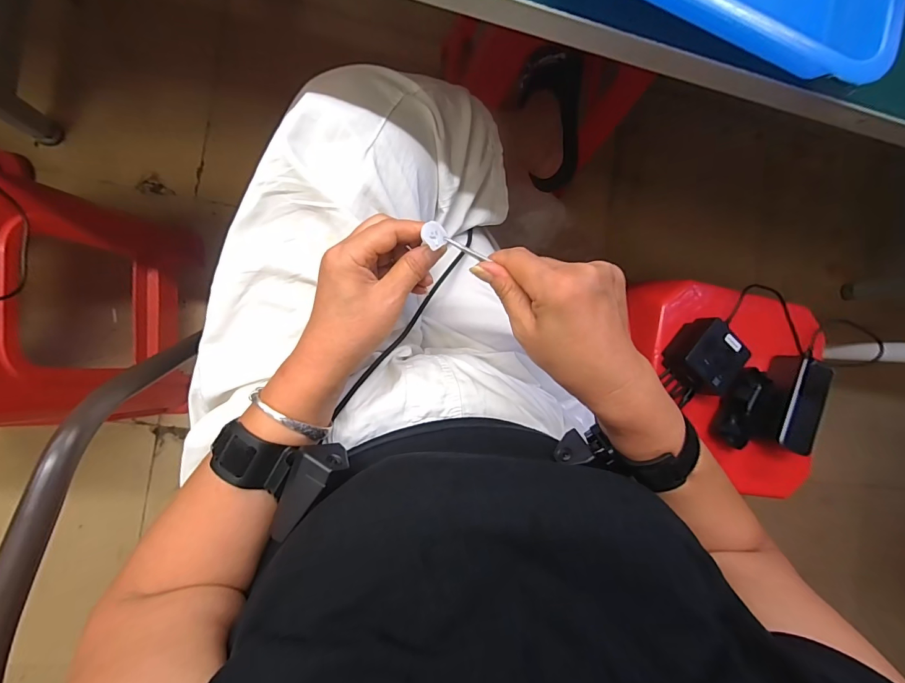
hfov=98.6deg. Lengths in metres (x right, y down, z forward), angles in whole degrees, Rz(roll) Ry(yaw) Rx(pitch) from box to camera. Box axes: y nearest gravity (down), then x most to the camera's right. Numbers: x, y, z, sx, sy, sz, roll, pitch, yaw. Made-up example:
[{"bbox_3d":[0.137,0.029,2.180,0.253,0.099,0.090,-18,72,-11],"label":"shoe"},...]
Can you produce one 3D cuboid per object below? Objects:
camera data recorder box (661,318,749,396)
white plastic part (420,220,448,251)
[{"bbox_3d":[0.330,0.020,0.510,0.080,0.050,0.080,-42,97,-9],"label":"camera data recorder box"},{"bbox_3d":[-0.013,-0.076,0.276,0.016,0.004,0.019,-38,94,-5],"label":"white plastic part"}]

